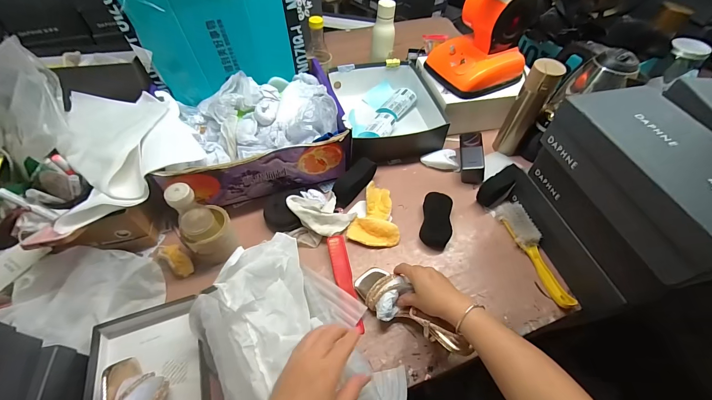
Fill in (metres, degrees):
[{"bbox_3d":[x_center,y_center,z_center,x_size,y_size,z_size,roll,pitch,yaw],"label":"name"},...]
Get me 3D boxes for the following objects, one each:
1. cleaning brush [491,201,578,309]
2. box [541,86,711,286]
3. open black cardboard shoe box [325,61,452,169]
[{"bbox_3d":[0.370,0.097,0.634,0.055,0.035,0.239,-14,55,-11],"label":"cleaning brush"},{"bbox_3d":[0.454,-0.041,0.459,0.176,0.096,0.289,-10,54,-9],"label":"box"},{"bbox_3d":[0.094,-0.257,0.855,0.267,0.095,0.340,-8,54,-7],"label":"open black cardboard shoe box"}]

